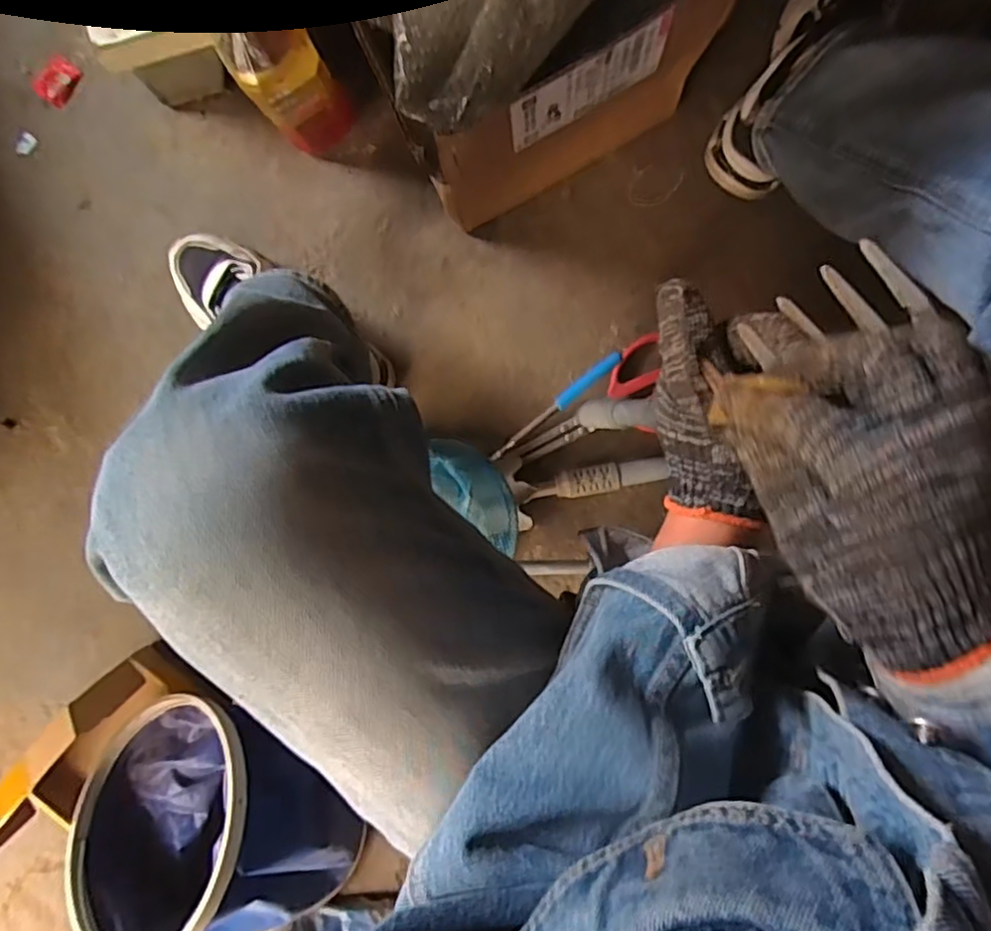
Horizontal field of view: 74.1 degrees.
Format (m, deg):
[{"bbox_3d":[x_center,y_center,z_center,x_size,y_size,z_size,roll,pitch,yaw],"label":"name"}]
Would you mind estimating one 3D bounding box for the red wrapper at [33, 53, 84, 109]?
[{"bbox_3d":[-0.474,-0.416,0.710,0.029,0.021,0.048,32,95,-2],"label":"red wrapper"}]

